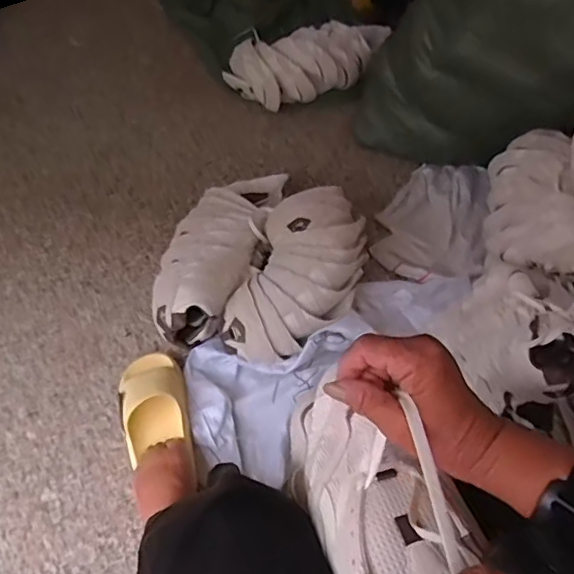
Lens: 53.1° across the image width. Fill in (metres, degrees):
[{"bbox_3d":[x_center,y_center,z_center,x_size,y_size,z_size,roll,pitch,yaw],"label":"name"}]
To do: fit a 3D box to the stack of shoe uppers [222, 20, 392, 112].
[{"bbox_3d":[0.057,-0.545,1.401,0.402,0.111,0.181,-7,52,-8],"label":"stack of shoe uppers"}]

